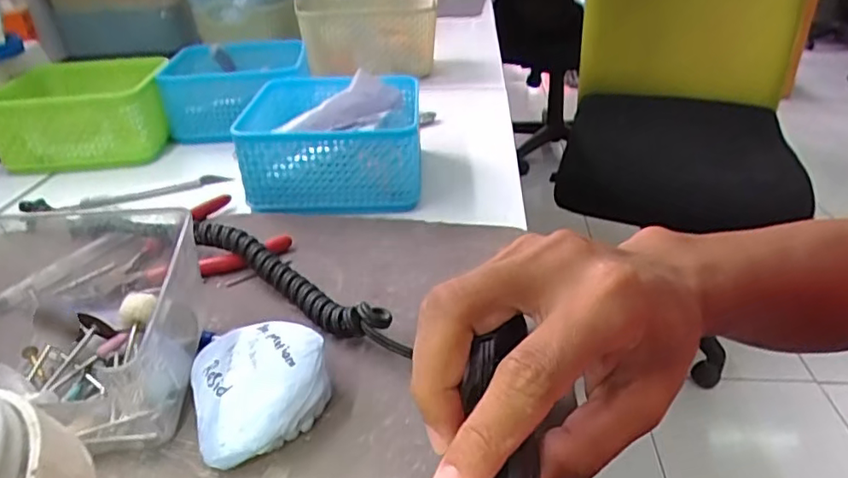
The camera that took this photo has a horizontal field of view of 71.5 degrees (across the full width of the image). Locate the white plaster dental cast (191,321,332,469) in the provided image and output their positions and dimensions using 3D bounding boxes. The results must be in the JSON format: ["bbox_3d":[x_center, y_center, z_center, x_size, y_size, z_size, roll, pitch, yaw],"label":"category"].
[{"bbox_3d":[-0.070,0.065,0.256,0.055,0.029,0.063,-14,34,-18],"label":"white plaster dental cast"}]

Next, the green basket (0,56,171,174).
[{"bbox_3d":[-0.308,-0.115,0.536,0.133,0.062,0.127,-12,33,-14],"label":"green basket"}]

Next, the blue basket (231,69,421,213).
[{"bbox_3d":[-0.070,-0.082,0.460,0.130,0.071,0.134,-3,32,0],"label":"blue basket"}]

